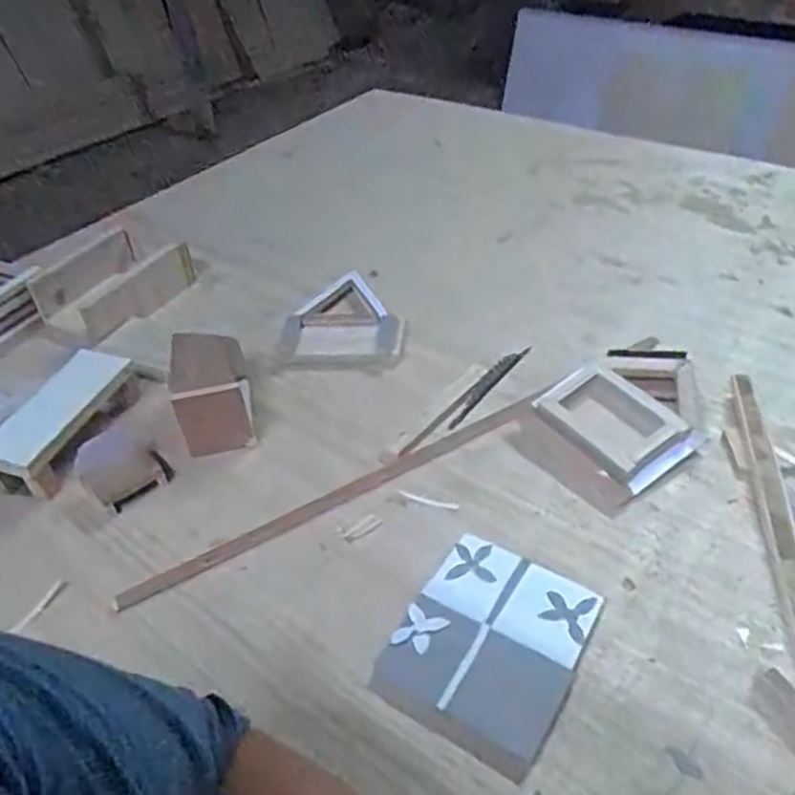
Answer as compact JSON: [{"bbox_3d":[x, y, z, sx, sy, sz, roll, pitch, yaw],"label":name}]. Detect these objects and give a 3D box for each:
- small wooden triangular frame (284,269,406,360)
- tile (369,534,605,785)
[{"bbox_3d":[-0.060,-0.089,0.863,0.142,0.040,0.141,0,41,8],"label":"small wooden triangular frame"},{"bbox_3d":[0.068,0.180,0.534,0.123,0.018,0.149,20,47,28],"label":"tile"}]

